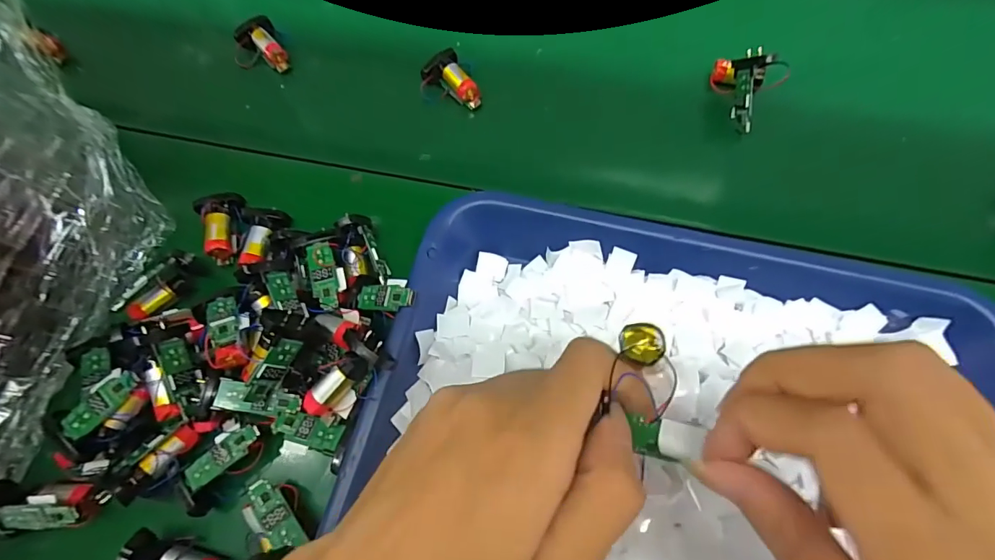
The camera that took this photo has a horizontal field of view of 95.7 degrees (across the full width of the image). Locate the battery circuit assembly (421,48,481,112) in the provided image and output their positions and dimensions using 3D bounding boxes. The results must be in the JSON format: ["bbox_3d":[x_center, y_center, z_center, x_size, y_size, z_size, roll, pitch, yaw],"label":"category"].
[{"bbox_3d":[-0.037,-0.156,0.359,0.033,0.022,0.045,-32,72,-7],"label":"battery circuit assembly"}]

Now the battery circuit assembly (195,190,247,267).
[{"bbox_3d":[-0.193,-0.037,0.313,0.022,0.021,0.049,-6,79,1],"label":"battery circuit assembly"}]

